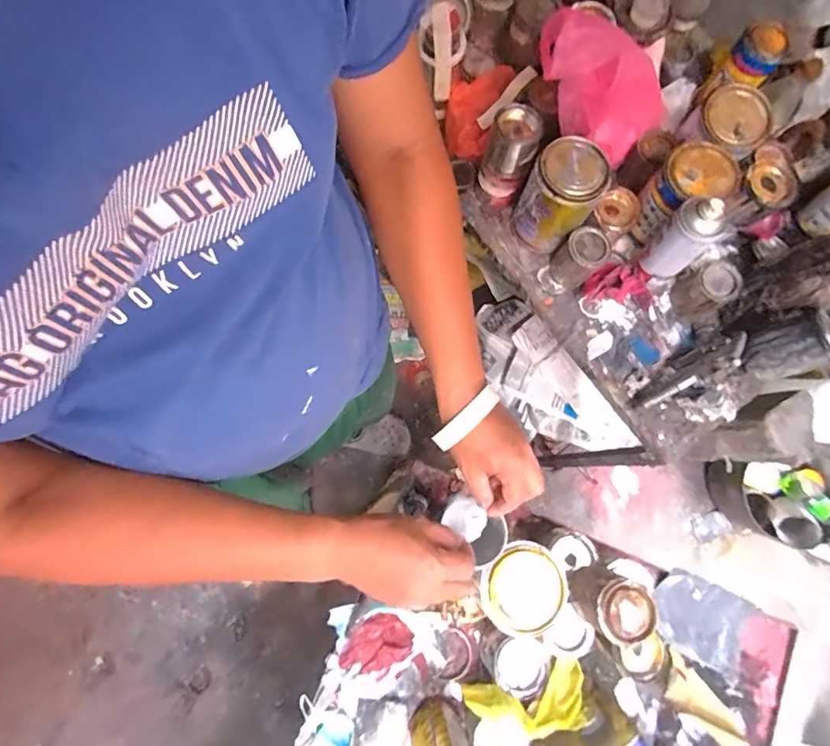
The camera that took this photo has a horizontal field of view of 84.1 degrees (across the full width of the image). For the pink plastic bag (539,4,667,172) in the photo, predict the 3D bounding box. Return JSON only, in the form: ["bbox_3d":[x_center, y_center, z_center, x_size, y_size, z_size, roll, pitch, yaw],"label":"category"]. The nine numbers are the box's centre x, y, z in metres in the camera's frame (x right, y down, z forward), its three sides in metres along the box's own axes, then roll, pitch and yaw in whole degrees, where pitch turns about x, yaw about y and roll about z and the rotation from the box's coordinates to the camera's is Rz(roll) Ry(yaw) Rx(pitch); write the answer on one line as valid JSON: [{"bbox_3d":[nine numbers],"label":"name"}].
[{"bbox_3d":[0.262,-0.396,0.657,0.202,0.159,0.072,20,77,4],"label":"pink plastic bag"}]

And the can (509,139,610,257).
[{"bbox_3d":[0.217,-0.265,0.704,0.108,0.141,0.100,28,77,6],"label":"can"}]

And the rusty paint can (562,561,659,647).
[{"bbox_3d":[0.243,0.290,0.587,0.073,0.111,0.077,-16,77,-5],"label":"rusty paint can"}]

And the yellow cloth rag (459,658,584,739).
[{"bbox_3d":[0.148,0.428,0.603,0.167,0.052,0.072,-8,76,-3],"label":"yellow cloth rag"}]

